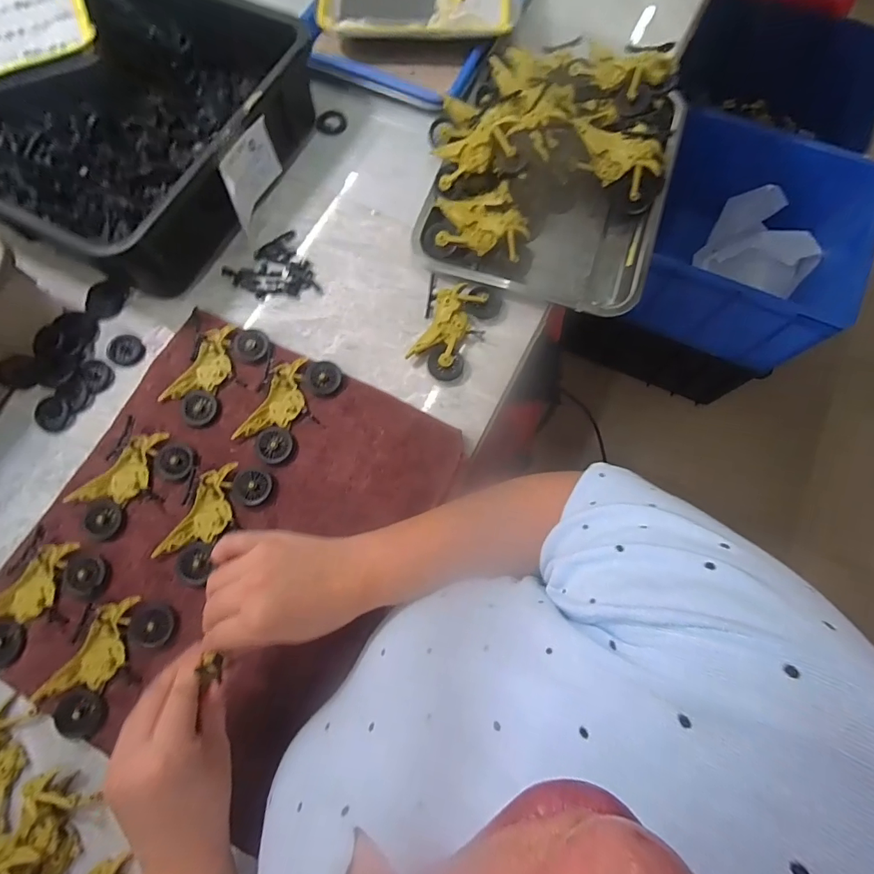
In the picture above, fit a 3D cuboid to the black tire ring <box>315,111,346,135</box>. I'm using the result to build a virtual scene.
[{"bbox_3d":[-0.137,-0.412,0.602,0.036,0.007,0.039,0,72,1],"label":"black tire ring"}]

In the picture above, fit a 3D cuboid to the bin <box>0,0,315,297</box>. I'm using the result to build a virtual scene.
[{"bbox_3d":[-0.415,-0.406,0.543,0.458,0.099,0.373,27,74,9],"label":"bin"}]

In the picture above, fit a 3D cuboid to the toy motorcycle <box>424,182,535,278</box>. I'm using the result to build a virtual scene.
[{"bbox_3d":[0.052,-0.236,0.511,0.119,0.032,0.074,10,72,4],"label":"toy motorcycle"}]

